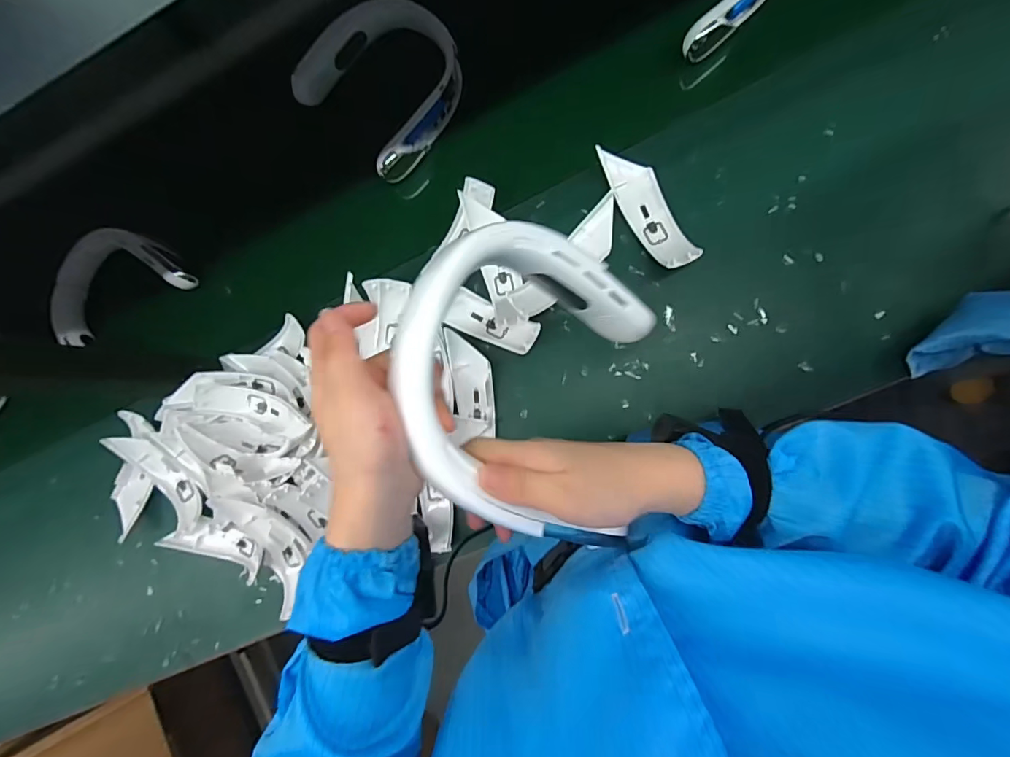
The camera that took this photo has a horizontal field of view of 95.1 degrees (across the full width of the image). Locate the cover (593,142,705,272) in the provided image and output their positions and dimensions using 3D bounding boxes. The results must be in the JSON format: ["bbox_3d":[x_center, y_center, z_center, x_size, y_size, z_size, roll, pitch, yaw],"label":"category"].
[{"bbox_3d":[0.171,-0.209,0.554,0.053,0.051,0.178,-24,84,8],"label":"cover"}]

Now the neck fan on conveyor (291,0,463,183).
[{"bbox_3d":[-0.157,-0.406,0.628,0.190,0.060,0.198,45,96,9],"label":"neck fan on conveyor"}]

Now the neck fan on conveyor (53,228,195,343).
[{"bbox_3d":[-0.592,-0.159,0.696,0.234,0.057,0.146,-25,84,9],"label":"neck fan on conveyor"}]

